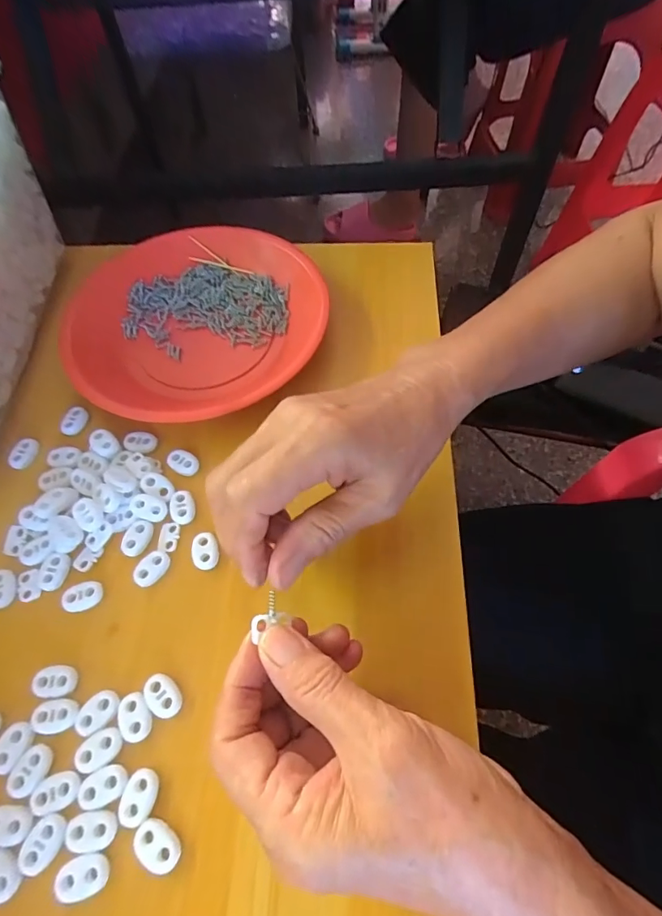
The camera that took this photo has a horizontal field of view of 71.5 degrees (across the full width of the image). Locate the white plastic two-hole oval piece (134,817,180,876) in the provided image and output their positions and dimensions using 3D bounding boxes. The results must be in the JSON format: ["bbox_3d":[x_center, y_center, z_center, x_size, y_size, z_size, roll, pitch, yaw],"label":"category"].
[{"bbox_3d":[-0.079,0.177,0.209,0.022,0.005,0.015,28,66,17],"label":"white plastic two-hole oval piece"}]

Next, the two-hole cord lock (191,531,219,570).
[{"bbox_3d":[-0.076,0.056,0.276,0.017,0.005,0.022,-12,61,-4],"label":"two-hole cord lock"}]

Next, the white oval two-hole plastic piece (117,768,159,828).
[{"bbox_3d":[-0.091,0.160,0.217,0.016,0.004,0.022,7,61,6],"label":"white oval two-hole plastic piece"}]

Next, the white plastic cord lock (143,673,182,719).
[{"bbox_3d":[-0.087,0.124,0.240,0.023,0.006,0.015,38,69,21],"label":"white plastic cord lock"}]

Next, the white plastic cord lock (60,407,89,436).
[{"bbox_3d":[-0.182,-0.026,0.326,0.016,0.004,0.022,10,62,8],"label":"white plastic cord lock"}]

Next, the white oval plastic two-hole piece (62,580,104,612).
[{"bbox_3d":[-0.143,0.080,0.266,0.021,0.006,0.015,-18,61,-7],"label":"white oval plastic two-hole piece"}]

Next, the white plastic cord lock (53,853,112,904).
[{"bbox_3d":[-0.110,0.185,0.202,0.023,0.004,0.014,-16,61,-7],"label":"white plastic cord lock"}]

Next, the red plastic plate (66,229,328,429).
[{"bbox_3d":[-0.107,-0.108,0.355,0.185,0.024,0.192,-1,61,2],"label":"red plastic plate"}]

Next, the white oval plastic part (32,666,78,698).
[{"bbox_3d":[-0.146,0.119,0.244,0.021,0.006,0.015,-11,61,-4],"label":"white oval plastic part"}]

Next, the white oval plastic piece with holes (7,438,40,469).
[{"bbox_3d":[-0.210,-0.003,0.314,0.016,0.004,0.022,14,62,10],"label":"white oval plastic piece with holes"}]

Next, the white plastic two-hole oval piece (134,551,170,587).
[{"bbox_3d":[-0.106,0.066,0.273,0.014,0.005,0.023,36,68,20],"label":"white plastic two-hole oval piece"}]

